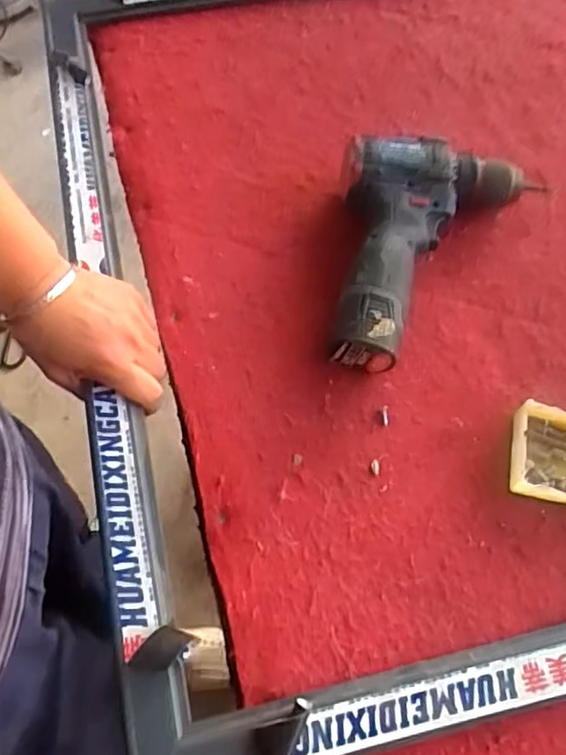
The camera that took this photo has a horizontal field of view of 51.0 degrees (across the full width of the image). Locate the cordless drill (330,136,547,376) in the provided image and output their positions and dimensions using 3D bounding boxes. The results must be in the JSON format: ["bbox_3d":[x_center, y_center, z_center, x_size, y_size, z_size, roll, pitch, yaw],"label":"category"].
[{"bbox_3d":[0.122,-0.102,0.475,0.155,0.058,0.204,6,66,1],"label":"cordless drill"}]

